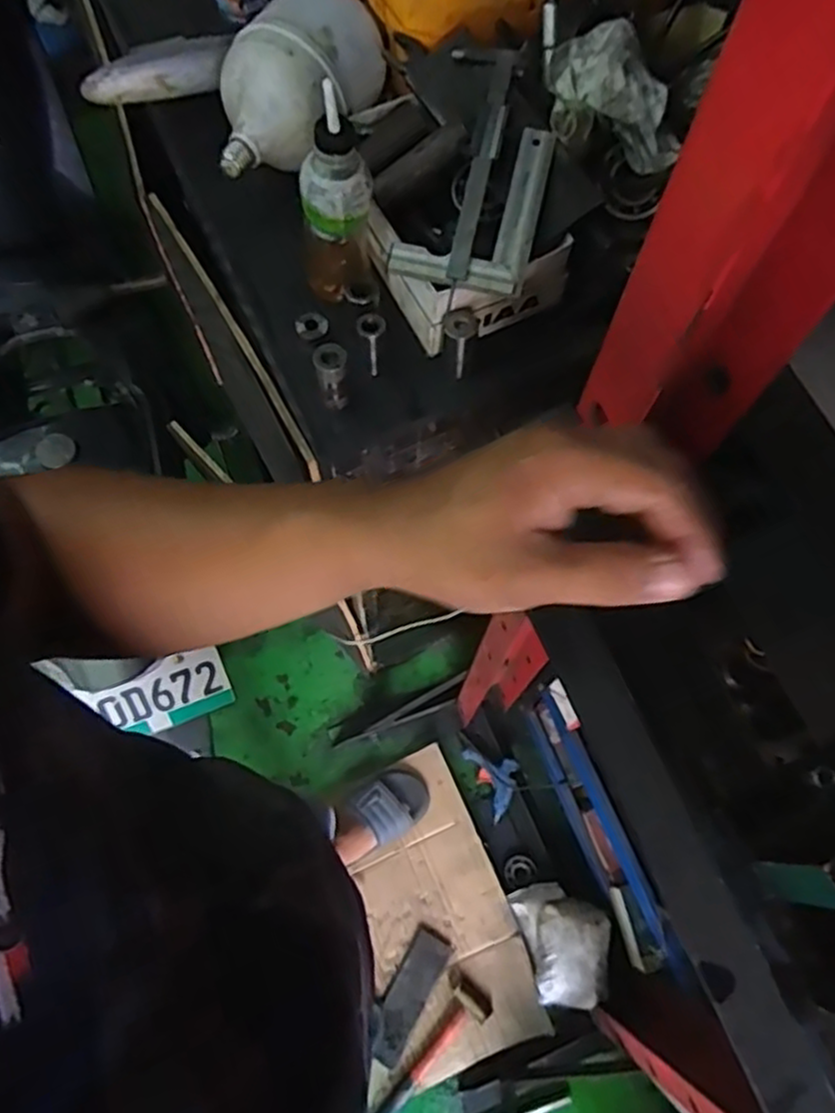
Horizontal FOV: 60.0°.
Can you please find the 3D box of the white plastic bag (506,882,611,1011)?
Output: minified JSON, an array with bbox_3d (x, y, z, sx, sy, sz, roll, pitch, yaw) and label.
[{"bbox_3d":[0.253,0.657,1.229,0.139,0.107,0.187,-13,69,-6],"label":"white plastic bag"}]

